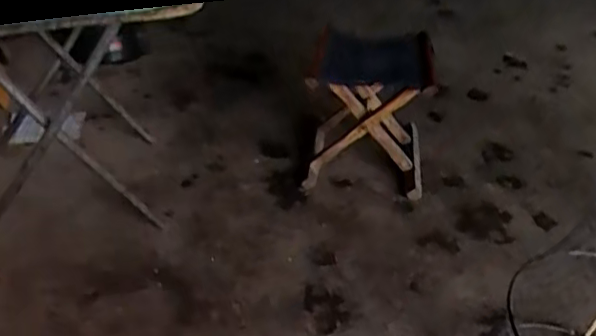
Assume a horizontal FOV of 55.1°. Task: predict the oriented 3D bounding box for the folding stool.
[{"bbox_3d":[0.167,-0.123,1.342,0.264,0.280,0.335,5,37,7],"label":"folding stool"}]

